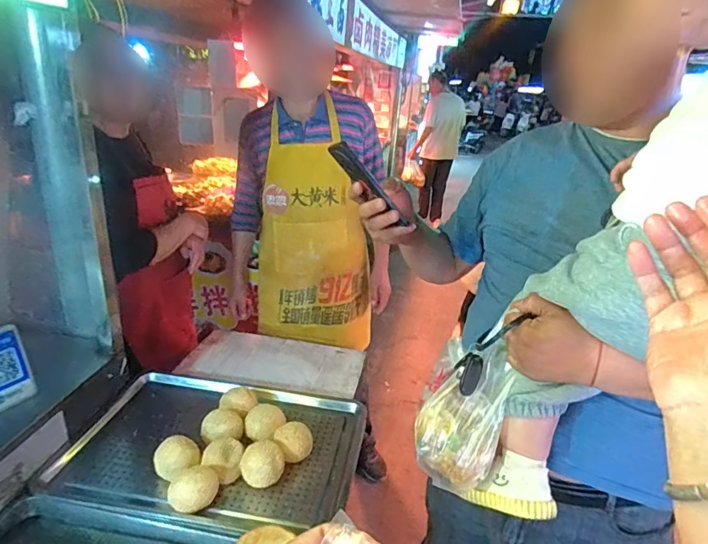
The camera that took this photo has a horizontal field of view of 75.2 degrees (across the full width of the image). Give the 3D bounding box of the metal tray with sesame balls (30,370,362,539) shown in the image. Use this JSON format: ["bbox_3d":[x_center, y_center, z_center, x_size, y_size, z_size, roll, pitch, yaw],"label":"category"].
[{"bbox_3d":[-0.293,0.355,0.973,0.589,0.093,0.431,8,23,8],"label":"metal tray with sesame balls"}]

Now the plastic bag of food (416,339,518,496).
[{"bbox_3d":[0.157,0.199,0.674,0.119,0.175,0.123,14,25,21],"label":"plastic bag of food"}]

